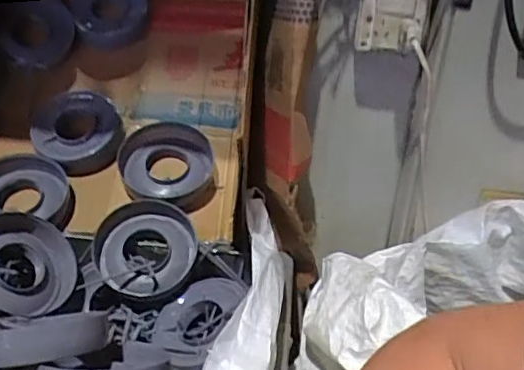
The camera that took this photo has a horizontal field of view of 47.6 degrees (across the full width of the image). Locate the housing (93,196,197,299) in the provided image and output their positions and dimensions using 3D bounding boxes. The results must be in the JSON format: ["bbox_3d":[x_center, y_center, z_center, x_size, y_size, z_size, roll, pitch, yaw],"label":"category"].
[{"bbox_3d":[-0.177,0.098,0.909,0.147,0.147,0.042,27,-13,-3],"label":"housing"}]

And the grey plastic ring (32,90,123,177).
[{"bbox_3d":[-0.310,-0.087,0.991,0.149,0.060,0.146,-5,68,-8],"label":"grey plastic ring"}]

